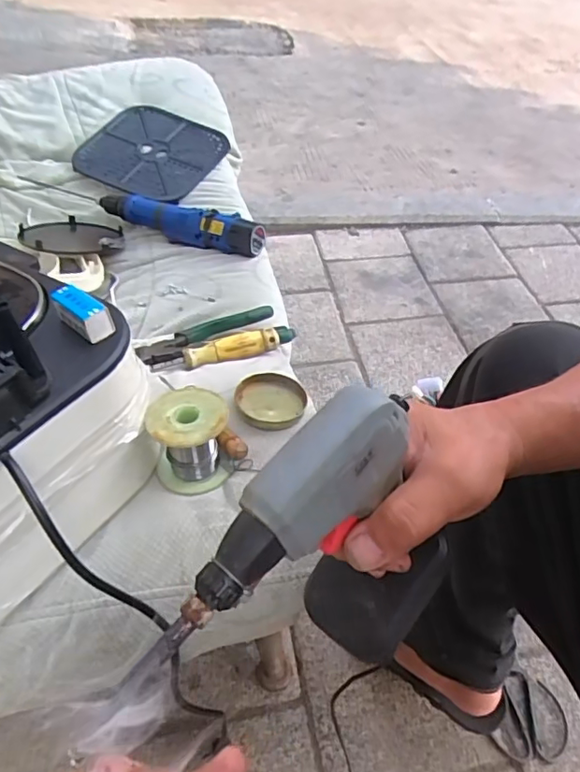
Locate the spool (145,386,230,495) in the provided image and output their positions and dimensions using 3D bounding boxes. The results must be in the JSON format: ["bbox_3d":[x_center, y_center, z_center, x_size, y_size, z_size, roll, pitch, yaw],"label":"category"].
[{"bbox_3d":[-0.084,0.046,0.465,0.061,0.061,0.066,-3,46,-4],"label":"spool"}]

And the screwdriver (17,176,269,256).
[{"bbox_3d":[-0.163,-0.244,0.809,0.269,0.048,0.048,21,49,17],"label":"screwdriver"}]

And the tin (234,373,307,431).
[{"bbox_3d":[-0.018,0.014,0.519,0.065,0.011,0.068,-1,46,-2],"label":"tin"}]

